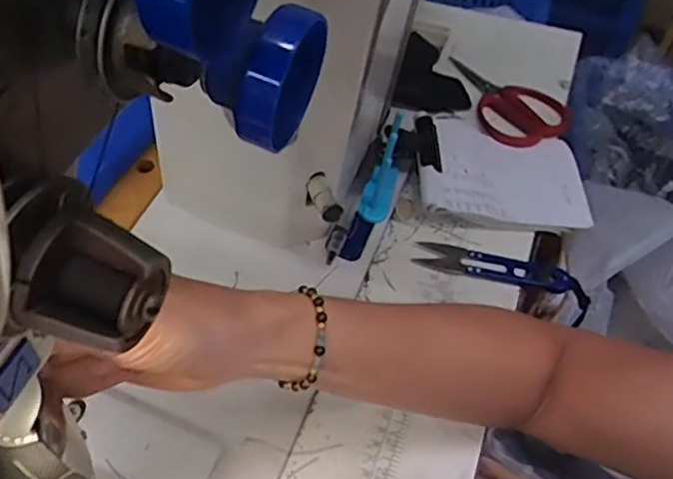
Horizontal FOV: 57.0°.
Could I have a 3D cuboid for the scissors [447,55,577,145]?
[{"bbox_3d":[0.151,-0.132,0.587,0.077,0.015,0.133,-35,61,-24],"label":"scissors"}]

